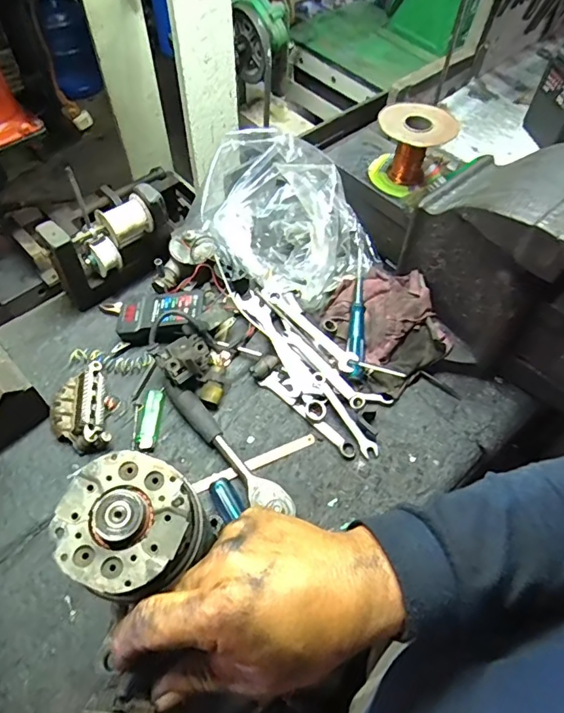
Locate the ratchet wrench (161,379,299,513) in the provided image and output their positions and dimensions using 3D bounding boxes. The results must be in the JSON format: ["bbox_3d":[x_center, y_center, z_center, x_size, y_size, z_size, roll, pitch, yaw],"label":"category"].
[{"bbox_3d":[-0.074,0.107,0.595,0.033,0.028,0.226,-37,65,-23],"label":"ratchet wrench"}]

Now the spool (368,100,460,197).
[{"bbox_3d":[0.167,-0.269,0.634,0.096,0.082,0.091,1,57,-1],"label":"spool"}]

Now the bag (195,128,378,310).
[{"bbox_3d":[-0.009,-0.193,0.715,0.202,0.131,0.266,-22,60,-15],"label":"bag"}]

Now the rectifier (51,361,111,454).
[{"bbox_3d":[-0.255,0.064,0.606,0.068,0.030,0.109,-13,58,-10],"label":"rectifier"}]

